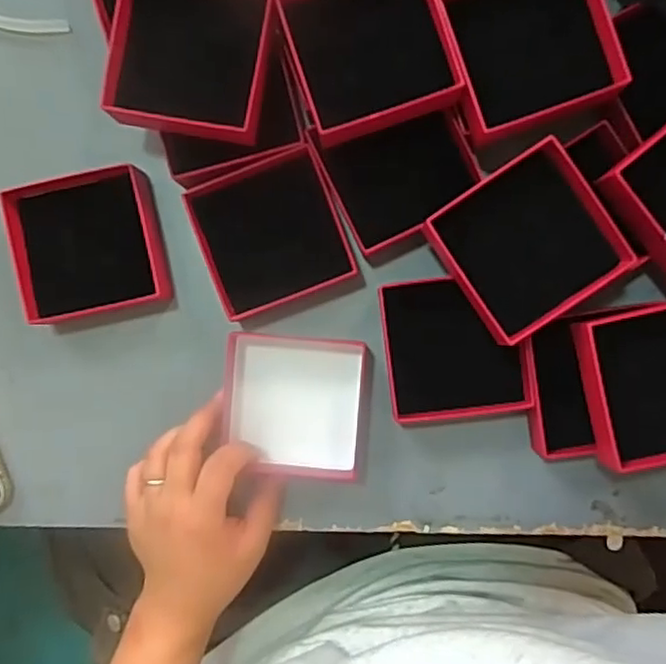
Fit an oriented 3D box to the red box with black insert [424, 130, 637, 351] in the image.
[{"bbox_3d":[0.112,-0.051,0.387,0.088,0.027,0.088,-33,89,3],"label":"red box with black insert"}]

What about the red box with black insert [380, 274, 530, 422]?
[{"bbox_3d":[0.078,0.011,0.424,0.086,0.031,0.089,-7,90,3],"label":"red box with black insert"}]

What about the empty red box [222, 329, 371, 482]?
[{"bbox_3d":[-0.025,0.051,0.442,0.092,0.030,0.092,6,91,3],"label":"empty red box"}]

